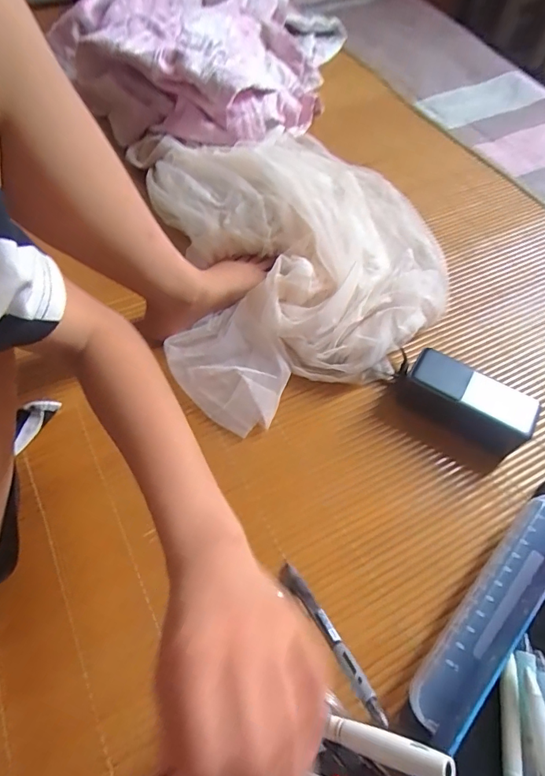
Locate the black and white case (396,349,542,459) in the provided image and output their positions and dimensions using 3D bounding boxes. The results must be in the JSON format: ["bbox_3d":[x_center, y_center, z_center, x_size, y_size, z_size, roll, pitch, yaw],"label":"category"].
[{"bbox_3d":[0.197,0.014,0.452,0.131,0.055,0.054,31,61,16],"label":"black and white case"}]

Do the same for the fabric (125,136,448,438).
[{"bbox_3d":[0.013,-0.201,0.553,0.361,0.089,0.444,-20,61,-15],"label":"fabric"}]

